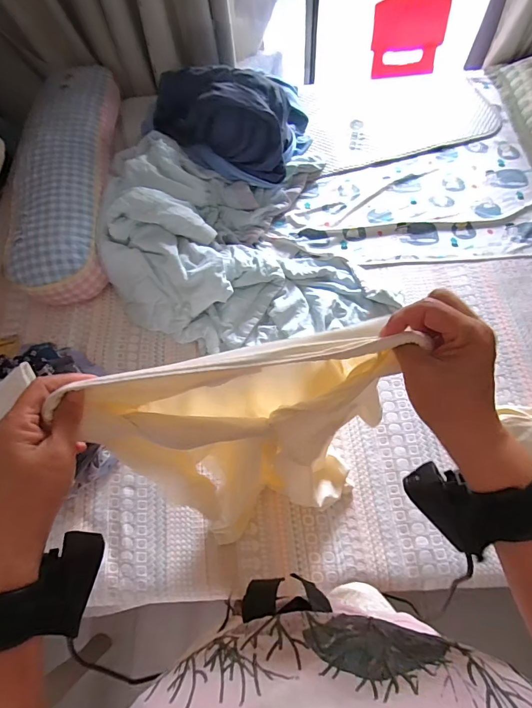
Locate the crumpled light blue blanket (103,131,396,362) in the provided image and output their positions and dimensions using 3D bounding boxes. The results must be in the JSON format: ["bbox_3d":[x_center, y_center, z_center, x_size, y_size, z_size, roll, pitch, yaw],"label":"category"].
[{"bbox_3d":[-0.091,-0.304,0.977,0.634,0.167,0.599,-5,64,1],"label":"crumpled light blue blanket"}]

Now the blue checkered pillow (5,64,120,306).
[{"bbox_3d":[-0.567,-0.512,1.110,0.258,0.132,0.822,-6,64,0],"label":"blue checkered pillow"}]

